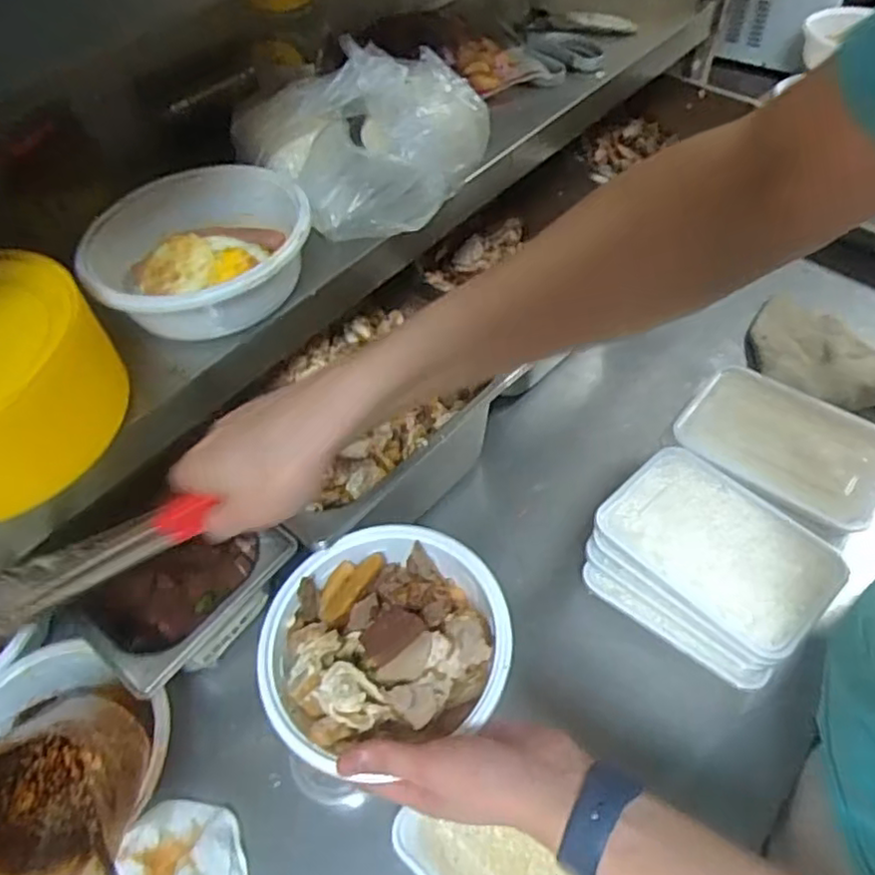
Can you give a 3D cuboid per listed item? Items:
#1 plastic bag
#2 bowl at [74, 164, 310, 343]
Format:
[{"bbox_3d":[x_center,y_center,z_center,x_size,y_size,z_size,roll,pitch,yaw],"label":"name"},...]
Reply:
[{"bbox_3d":[-0.049,-0.253,0.542,0.176,0.093,0.167,-37,59,-22],"label":"plastic bag"},{"bbox_3d":[-0.180,-0.144,0.505,0.158,0.053,0.161,-2,53,3],"label":"bowl"}]

